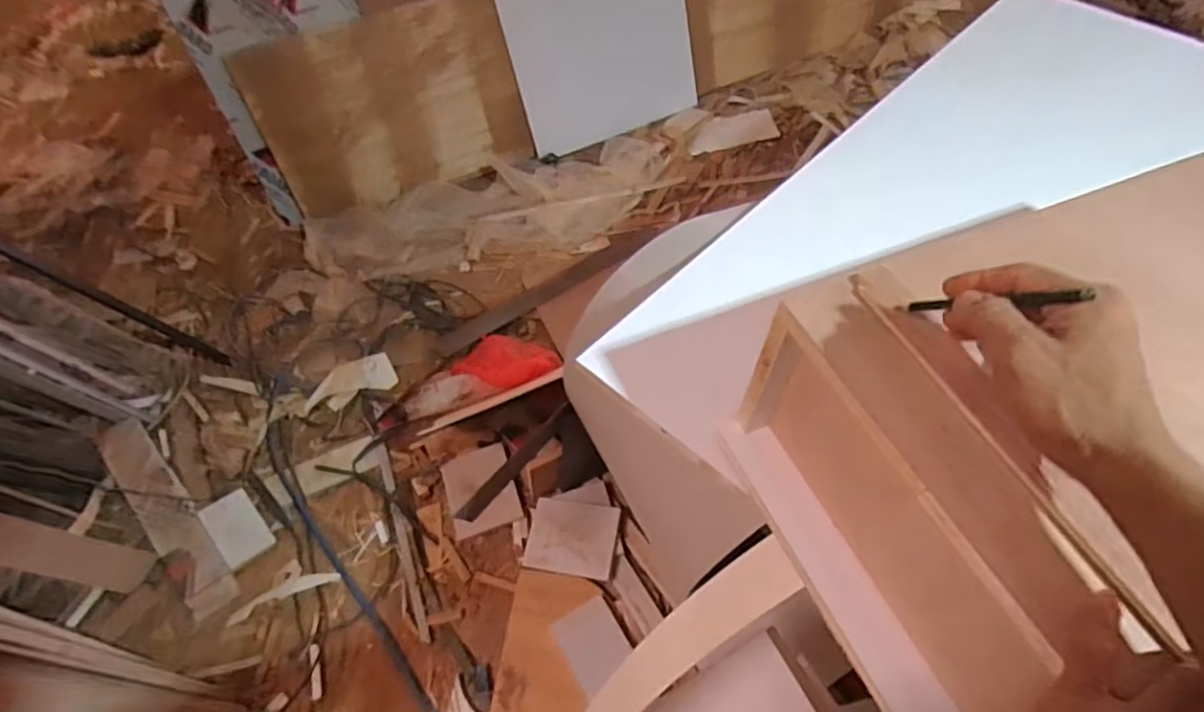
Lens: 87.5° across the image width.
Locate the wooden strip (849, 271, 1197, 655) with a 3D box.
[{"bbox_3d":[0.245,0.047,0.401,0.011,0.010,0.276,-20,57,-11],"label":"wooden strip"}]

